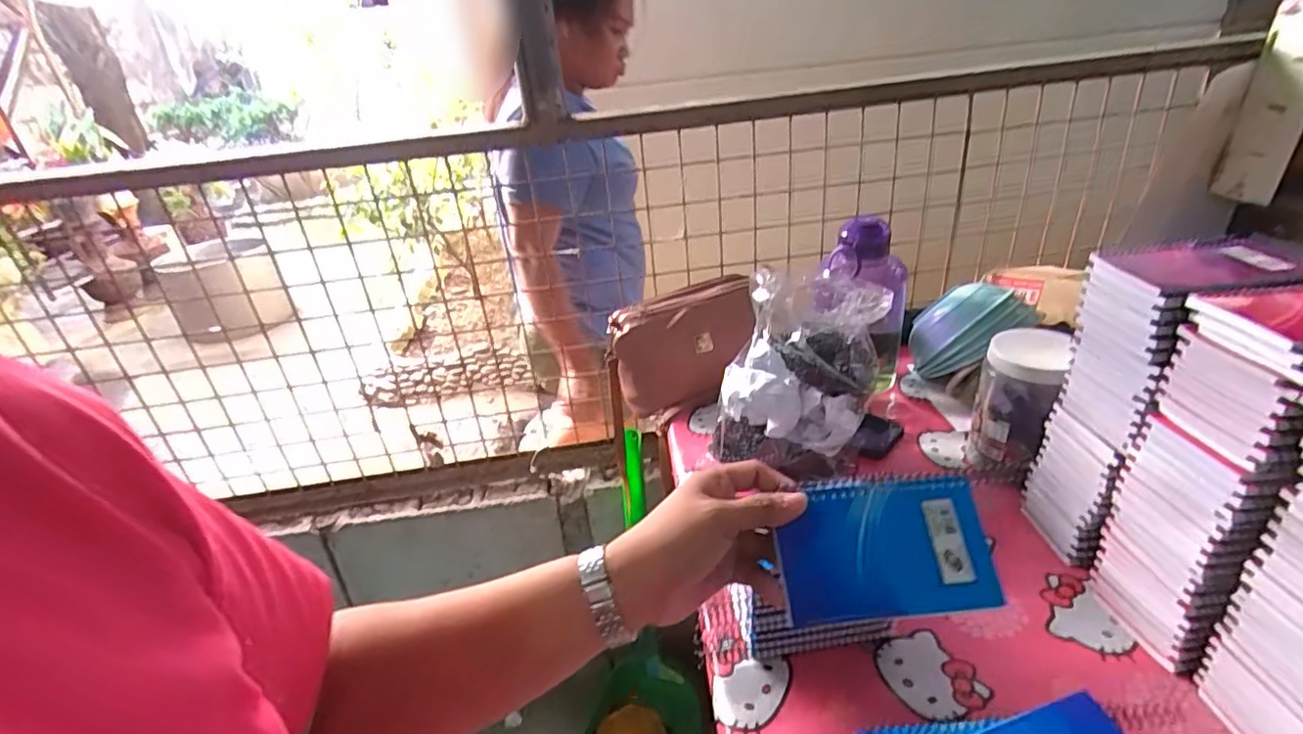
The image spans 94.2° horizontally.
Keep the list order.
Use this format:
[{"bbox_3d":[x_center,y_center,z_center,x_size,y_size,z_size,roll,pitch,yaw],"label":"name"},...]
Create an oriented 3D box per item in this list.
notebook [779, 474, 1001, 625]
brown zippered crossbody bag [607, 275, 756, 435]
[{"bbox_3d":[0.145,0.112,0.378,0.131,0.010,0.082,-5,70,-2],"label":"notebook"},{"bbox_3d":[0.049,-0.024,0.901,0.219,0.173,0.060,-17,3,5],"label":"brown zippered crossbody bag"}]

